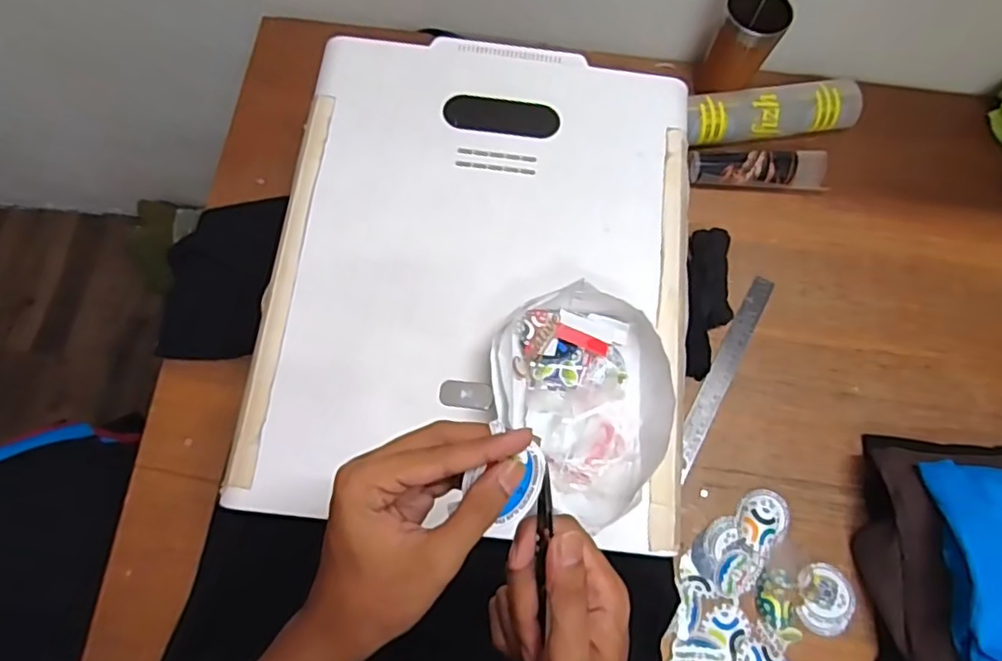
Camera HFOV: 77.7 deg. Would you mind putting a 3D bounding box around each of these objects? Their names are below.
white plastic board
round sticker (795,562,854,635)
[{"bbox_3d":[-0.012,-0.068,0.607,0.402,0.030,0.496,6,71,0],"label":"white plastic board"},{"bbox_3d":[0.358,0.296,0.686,0.064,0.008,0.072,17,71,3],"label":"round sticker"}]

